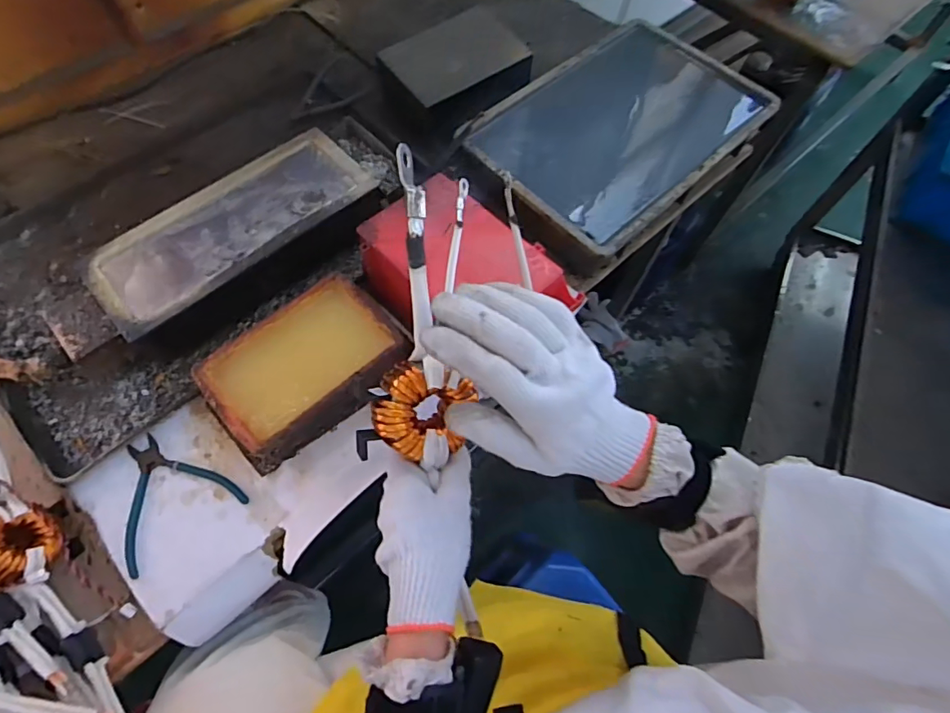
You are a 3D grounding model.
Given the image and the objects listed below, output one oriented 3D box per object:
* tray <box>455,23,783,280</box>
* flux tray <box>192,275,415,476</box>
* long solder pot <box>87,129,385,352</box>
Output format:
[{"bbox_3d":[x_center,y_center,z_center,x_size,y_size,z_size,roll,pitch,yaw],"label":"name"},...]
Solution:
[{"bbox_3d":[0.226,-0.339,0.766,0.458,0.087,0.294,-40,72,-18],"label":"tray"},{"bbox_3d":[-0.196,0.017,0.575,0.211,0.072,0.149,-39,72,-18],"label":"flux tray"},{"bbox_3d":[-0.289,-0.143,0.643,0.339,0.091,0.172,-38,72,-18],"label":"long solder pot"}]

